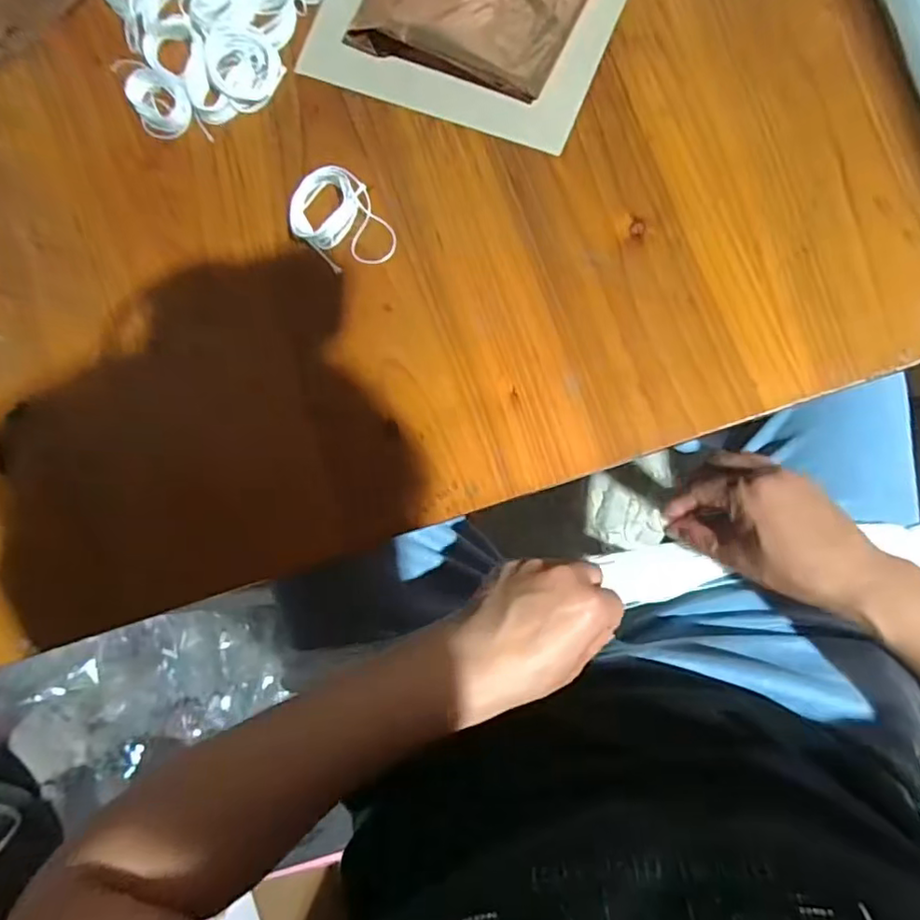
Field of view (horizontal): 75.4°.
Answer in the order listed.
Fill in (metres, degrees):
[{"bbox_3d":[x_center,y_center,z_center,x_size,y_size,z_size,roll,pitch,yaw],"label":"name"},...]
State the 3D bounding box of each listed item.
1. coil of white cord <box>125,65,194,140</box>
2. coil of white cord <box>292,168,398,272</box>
[{"bbox_3d":[-0.174,-0.207,0.343,0.032,0.007,0.044,-45,82,4],"label":"coil of white cord"},{"bbox_3d":[-0.064,-0.129,0.322,0.061,0.015,0.043,43,94,8],"label":"coil of white cord"}]

